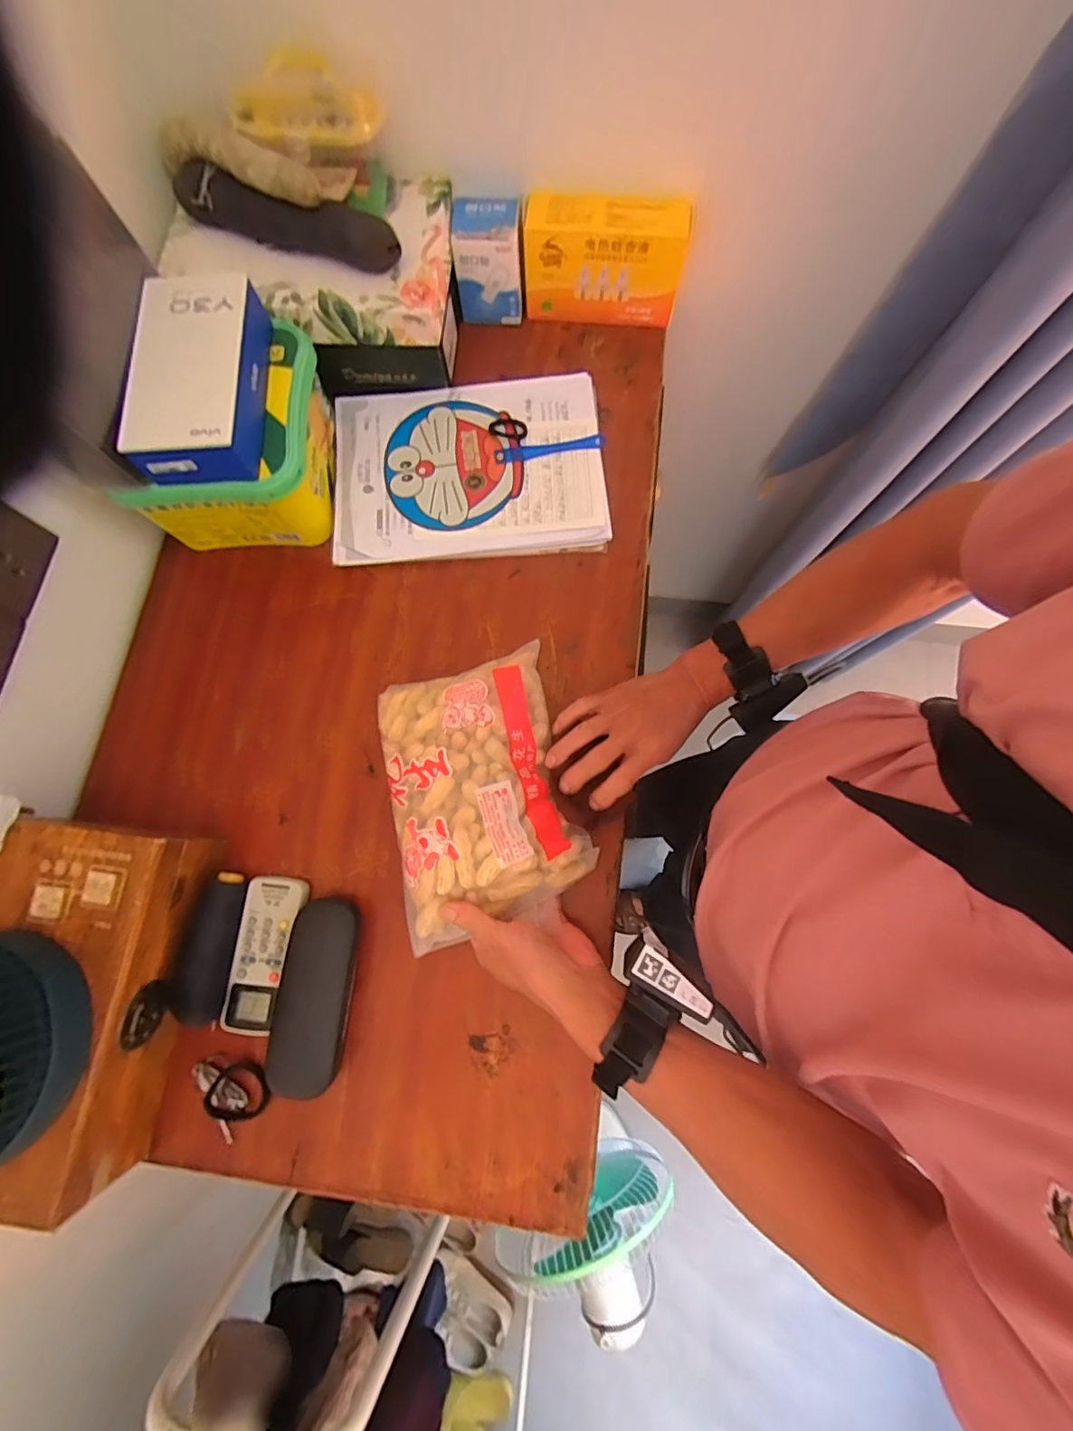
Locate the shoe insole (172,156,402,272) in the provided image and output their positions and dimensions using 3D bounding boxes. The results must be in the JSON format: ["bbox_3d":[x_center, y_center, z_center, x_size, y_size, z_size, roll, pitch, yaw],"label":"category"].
[{"bbox_3d":[-0.252,-0.497,0.515,0.239,0.050,0.032,18,78,6],"label":"shoe insole"}]

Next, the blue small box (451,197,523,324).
[{"bbox_3d":[-0.055,-0.524,0.597,0.076,0.101,0.048,-1,77,1],"label":"blue small box"}]

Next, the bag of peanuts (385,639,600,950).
[{"bbox_3d":[-0.053,0.065,0.467,0.163,0.044,0.235,-15,77,-2],"label":"bag of peanuts"}]

